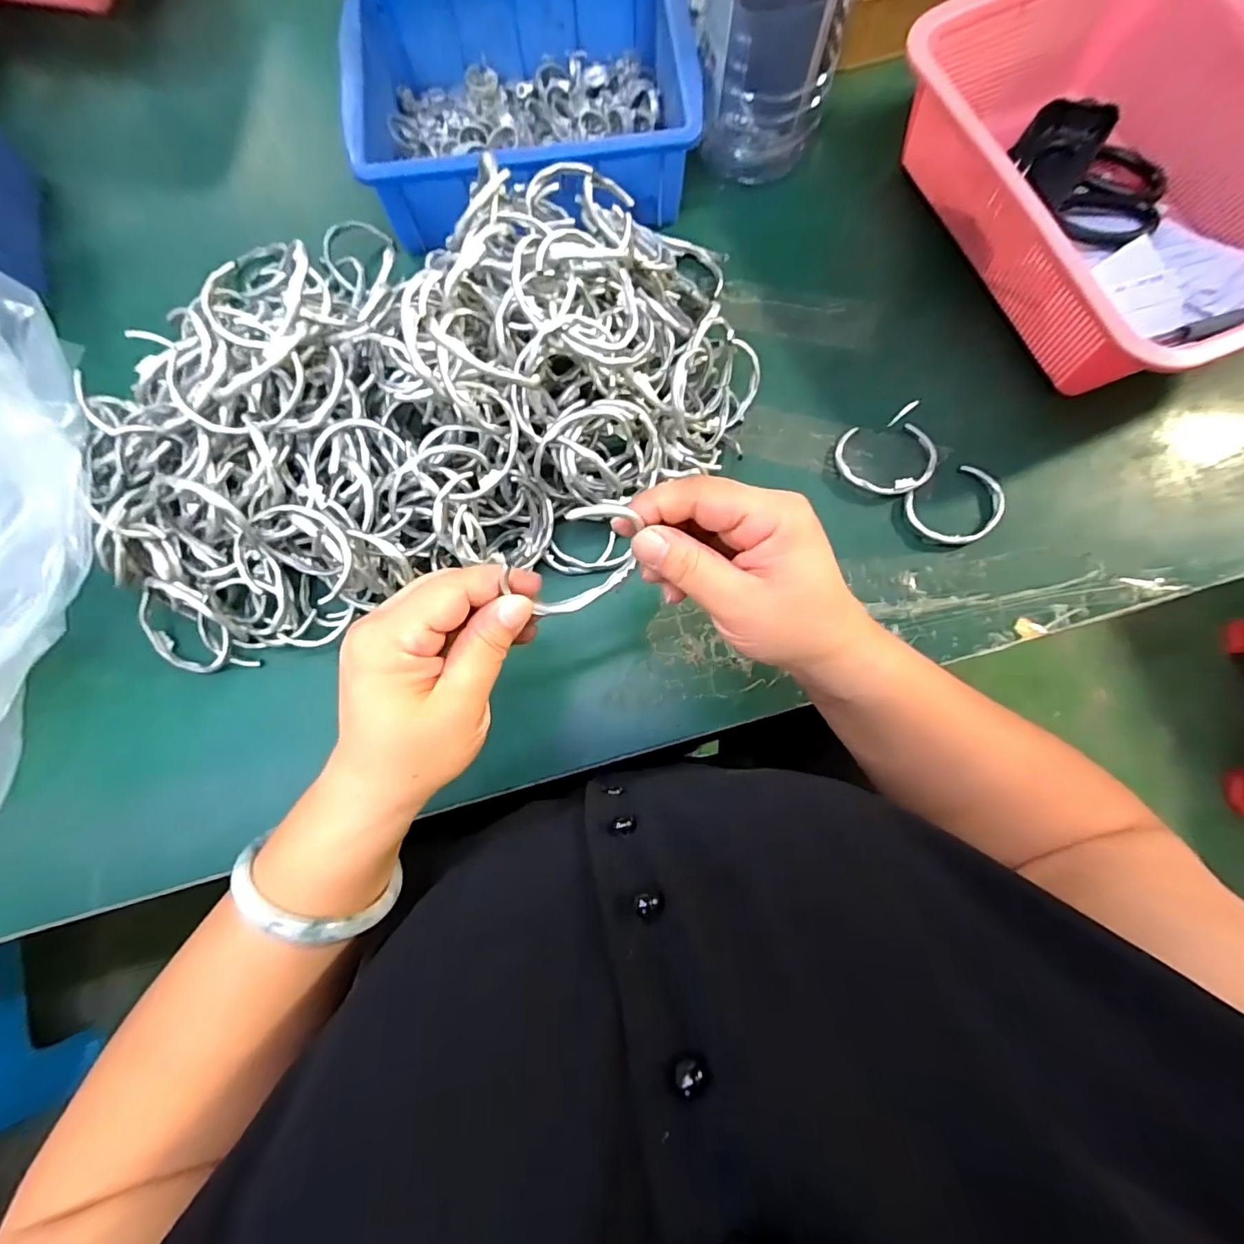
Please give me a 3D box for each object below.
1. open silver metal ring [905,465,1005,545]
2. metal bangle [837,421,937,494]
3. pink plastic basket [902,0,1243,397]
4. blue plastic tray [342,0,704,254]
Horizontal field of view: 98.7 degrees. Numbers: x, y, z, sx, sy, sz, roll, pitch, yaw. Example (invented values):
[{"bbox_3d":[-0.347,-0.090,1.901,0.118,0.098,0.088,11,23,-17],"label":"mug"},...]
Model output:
[{"bbox_3d":[0.234,-0.079,0.371,0.067,0.006,0.050,-26,79,-5],"label":"open silver metal ring"},{"bbox_3d":[0.188,-0.116,0.378,0.067,0.012,0.053,0,78,0],"label":"metal bangle"},{"bbox_3d":[0.341,-0.301,0.374,0.206,0.092,0.295,-23,79,-4],"label":"pink plastic basket"},{"bbox_3d":[-0.074,-0.389,0.412,0.246,0.077,0.179,-6,79,-1],"label":"blue plastic tray"}]

